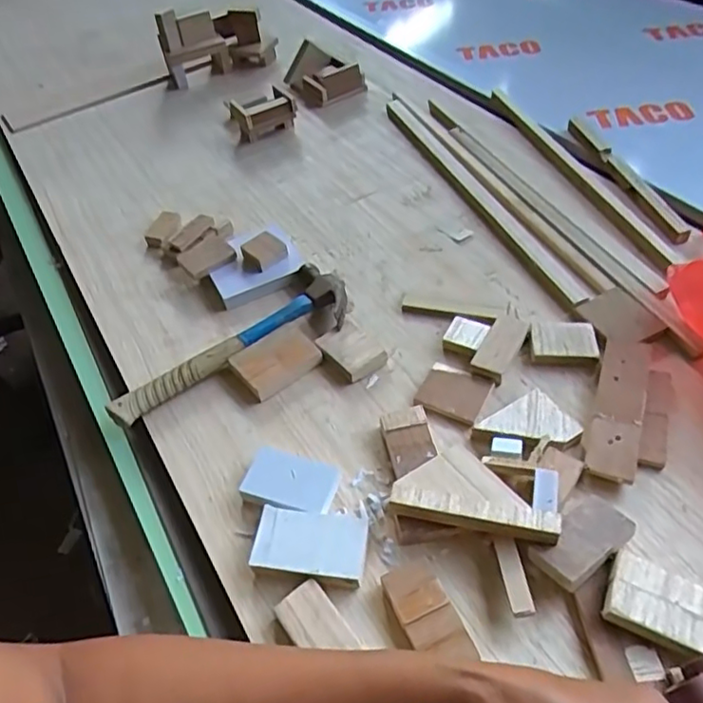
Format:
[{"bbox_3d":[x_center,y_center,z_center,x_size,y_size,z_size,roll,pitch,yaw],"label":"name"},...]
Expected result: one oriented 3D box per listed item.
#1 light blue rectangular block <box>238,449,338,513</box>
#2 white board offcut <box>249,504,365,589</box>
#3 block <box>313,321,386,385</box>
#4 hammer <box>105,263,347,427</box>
[{"bbox_3d":[-0.056,0.120,0.557,0.085,0.022,0.055,11,51,16],"label":"light blue rectangular block"},{"bbox_3d":[-0.035,0.162,0.510,0.092,0.020,0.055,5,49,11],"label":"white board offcut"},{"bbox_3d":[0.000,-0.001,0.654,0.051,0.016,0.066,-35,54,-23],"label":"block"},{"bbox_3d":[-0.131,-0.014,0.675,0.283,0.029,0.096,-26,51,-16],"label":"hammer"}]

